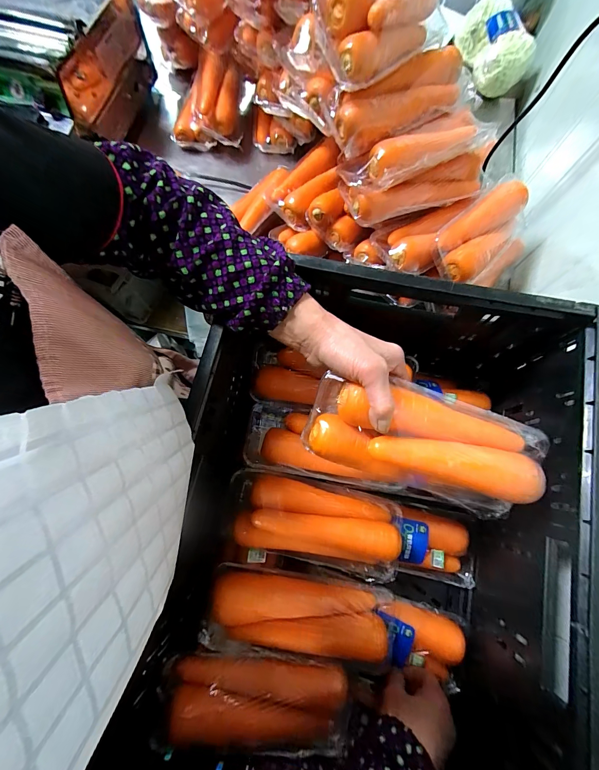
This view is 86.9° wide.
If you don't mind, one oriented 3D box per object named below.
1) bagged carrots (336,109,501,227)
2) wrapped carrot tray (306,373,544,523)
[{"bbox_3d":[0.175,-0.316,0.452,0.237,0.074,0.105,-18,76,-7],"label":"bagged carrots"},{"bbox_3d":[0.120,0.056,0.310,0.219,0.069,0.090,15,74,-1],"label":"wrapped carrot tray"}]

